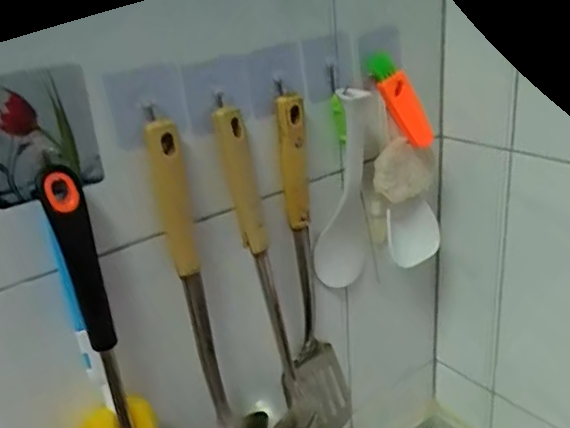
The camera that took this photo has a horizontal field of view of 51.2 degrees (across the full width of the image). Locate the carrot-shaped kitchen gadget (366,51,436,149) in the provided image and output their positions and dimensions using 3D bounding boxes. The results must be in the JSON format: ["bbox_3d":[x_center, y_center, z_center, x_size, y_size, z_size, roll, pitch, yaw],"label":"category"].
[{"bbox_3d":[0.111,-0.106,0.564,0.025,0.099,0.030,-27,10,33],"label":"carrot-shaped kitchen gadget"}]

